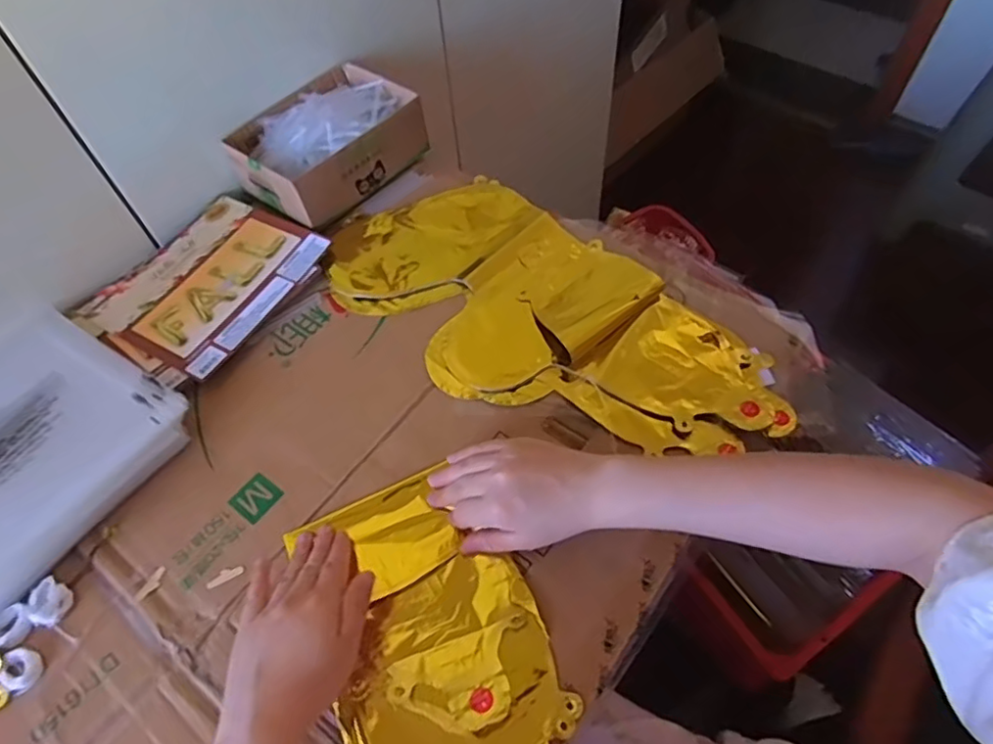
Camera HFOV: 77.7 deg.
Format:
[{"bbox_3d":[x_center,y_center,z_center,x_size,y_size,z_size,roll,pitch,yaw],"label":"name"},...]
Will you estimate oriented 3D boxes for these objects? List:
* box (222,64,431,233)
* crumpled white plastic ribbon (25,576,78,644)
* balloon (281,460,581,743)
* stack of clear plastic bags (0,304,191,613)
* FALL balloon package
[{"bbox_3d":[-0.186,-0.253,0.679,0.143,0.073,0.191,36,65,23],"label":"box"},{"bbox_3d":[-0.324,0.176,0.455,0.049,0.011,0.028,26,62,19],"label":"crumpled white plastic ribbon"},{"bbox_3d":[-0.039,0.197,0.424,0.144,0.014,0.267,-23,58,-12],"label":"balloon"},{"bbox_3d":[-0.405,0.060,0.511,0.231,0.033,0.221,32,64,22],"label":"stack of clear plastic bags"},{"bbox_3d":[-0.288,-0.089,0.615,0.173,0.016,0.205,29,63,20],"label":"FALL balloon package"}]

